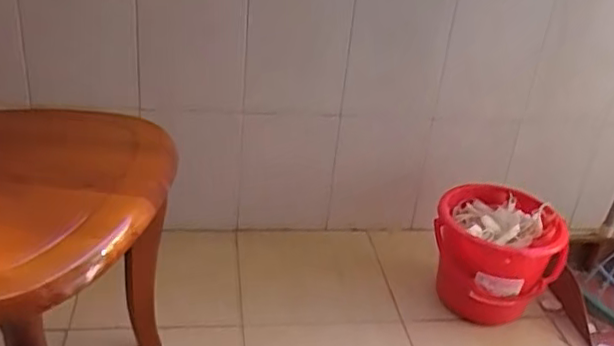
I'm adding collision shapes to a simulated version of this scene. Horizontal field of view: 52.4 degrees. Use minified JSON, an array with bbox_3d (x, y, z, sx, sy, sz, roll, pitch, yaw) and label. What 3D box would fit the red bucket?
[{"bbox_3d":[0.348,0.172,1.169,0.213,0.221,0.207,4,29,-2],"label":"red bucket"}]

